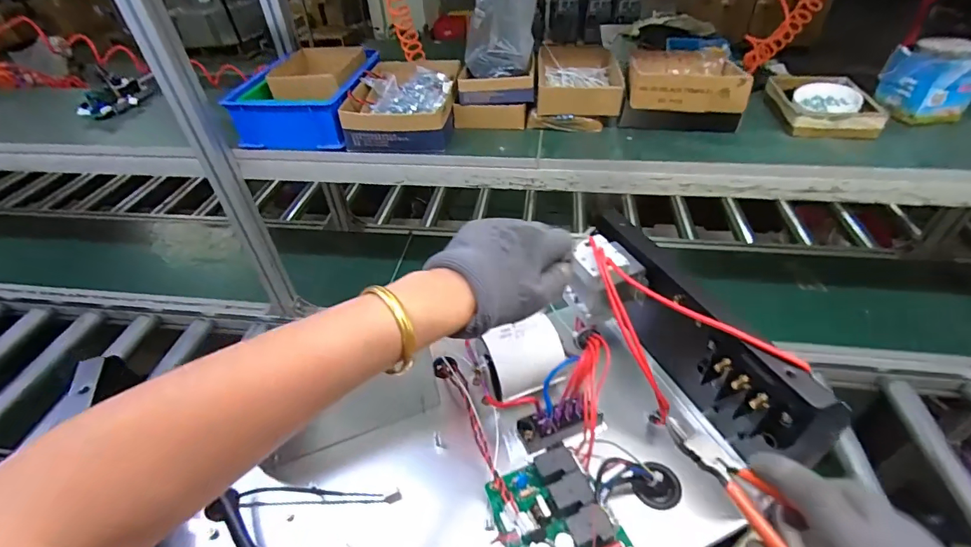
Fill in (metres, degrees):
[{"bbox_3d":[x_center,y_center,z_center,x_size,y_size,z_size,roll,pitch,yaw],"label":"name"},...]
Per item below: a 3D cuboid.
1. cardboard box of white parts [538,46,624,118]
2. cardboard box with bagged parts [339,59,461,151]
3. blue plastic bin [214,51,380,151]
[{"bbox_3d":[0.169,-0.356,0.823,0.145,0.045,0.205,2,43,6],"label":"cardboard box of white parts"},{"bbox_3d":[-0.143,-0.324,0.838,0.179,0.067,0.278,0,43,4],"label":"cardboard box with bagged parts"},{"bbox_3d":[-0.325,-0.349,0.861,0.207,0.085,0.308,2,43,6],"label":"blue plastic bin"}]

